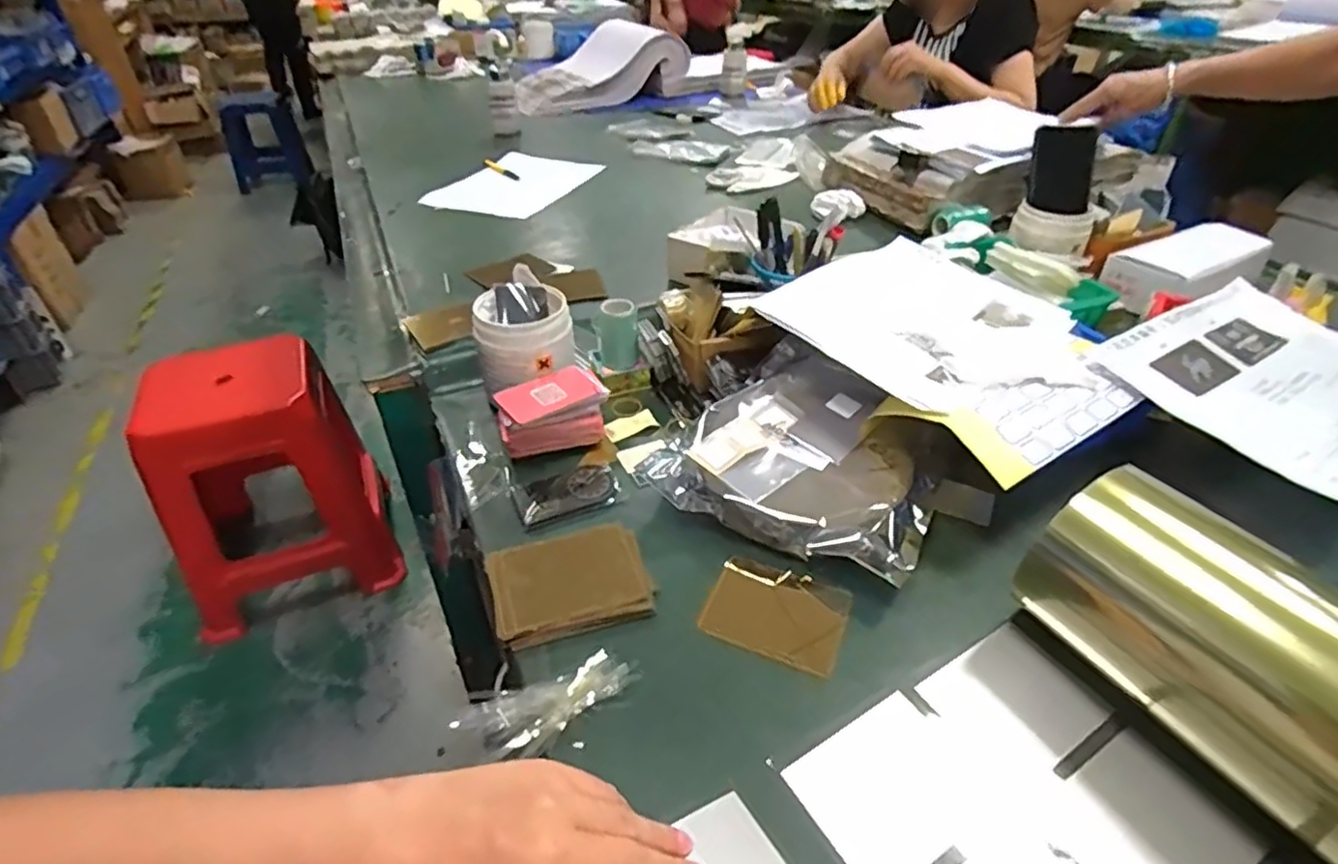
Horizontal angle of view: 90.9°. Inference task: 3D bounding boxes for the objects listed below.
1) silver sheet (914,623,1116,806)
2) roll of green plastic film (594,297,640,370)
[{"bbox_3d":[0.224,0.177,0.430,0.101,0.004,0.080,-21,43,-24],"label":"silver sheet"},{"bbox_3d":[-0.054,-0.104,0.692,0.043,0.066,0.035,-5,39,-4],"label":"roll of green plastic film"}]

